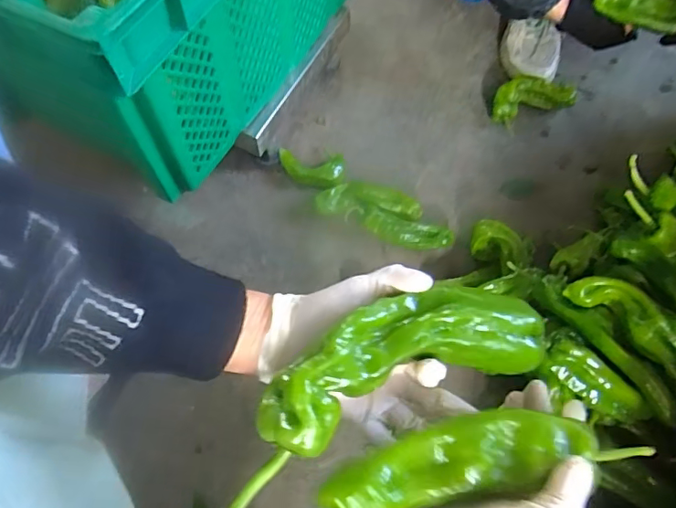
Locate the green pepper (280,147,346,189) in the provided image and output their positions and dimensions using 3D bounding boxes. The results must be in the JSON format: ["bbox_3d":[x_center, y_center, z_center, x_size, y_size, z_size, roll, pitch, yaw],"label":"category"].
[{"bbox_3d":[-0.041,-0.128,0.820,0.102,0.033,0.059,0,62,1],"label":"green pepper"}]

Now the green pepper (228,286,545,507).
[{"bbox_3d":[0.026,0.079,0.333,0.231,0.038,0.084,-23,64,-17],"label":"green pepper"}]

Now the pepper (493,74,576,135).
[{"bbox_3d":[0.321,-0.262,0.891,0.147,0.047,0.070,-23,64,-11],"label":"pepper"}]

